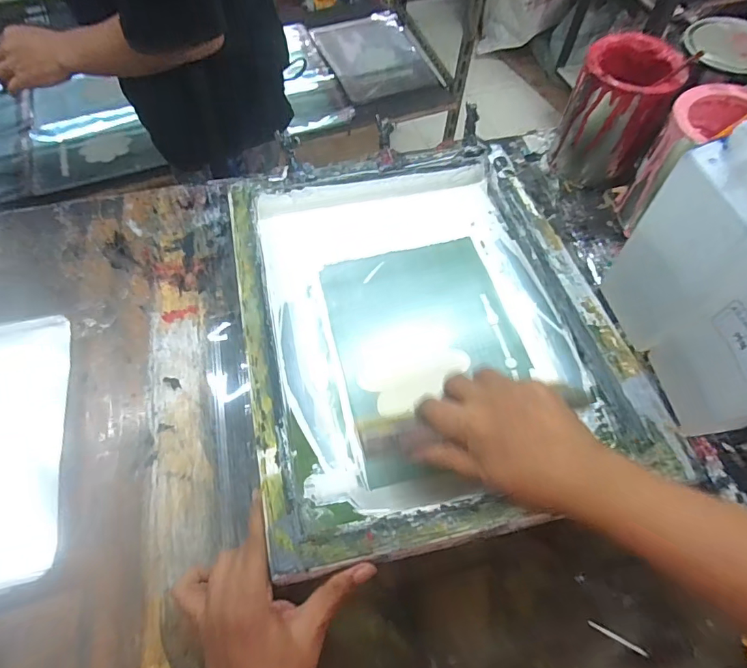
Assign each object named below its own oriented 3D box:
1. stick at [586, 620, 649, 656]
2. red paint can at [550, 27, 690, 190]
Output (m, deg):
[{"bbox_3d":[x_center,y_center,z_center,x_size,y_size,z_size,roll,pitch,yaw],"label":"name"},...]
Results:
[{"bbox_3d":[0.199,0.248,0.386,0.045,0.005,0.006,21,61,23],"label":"stick"},{"bbox_3d":[0.294,-0.271,0.592,0.104,0.148,0.094,19,62,11],"label":"red paint can"}]

